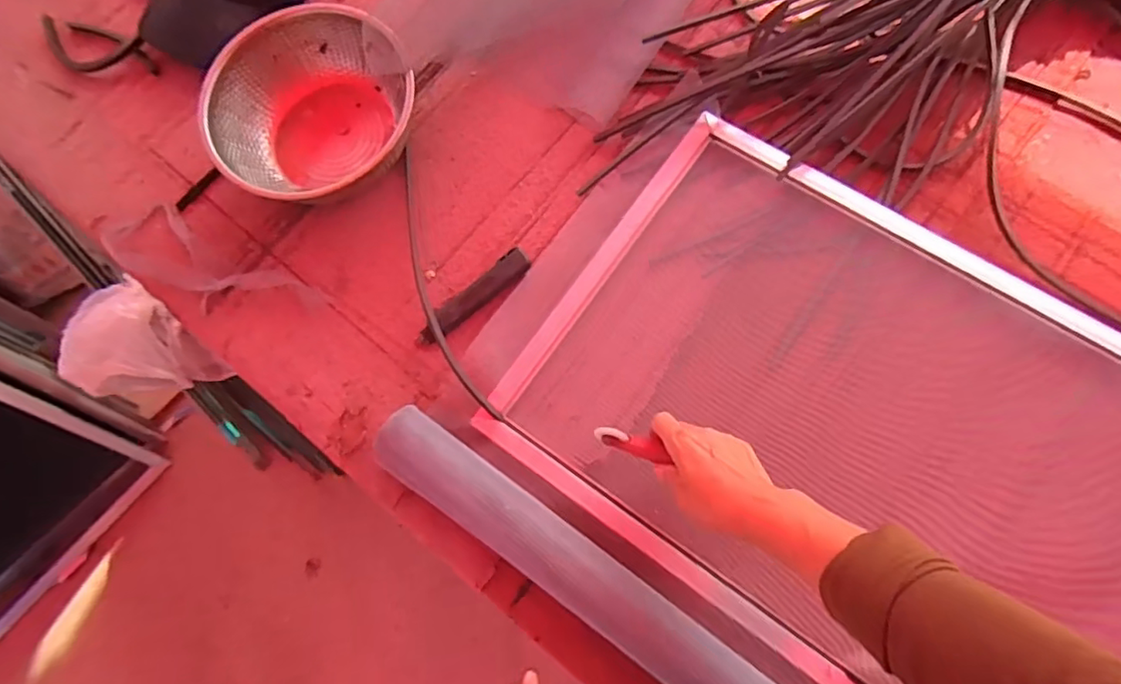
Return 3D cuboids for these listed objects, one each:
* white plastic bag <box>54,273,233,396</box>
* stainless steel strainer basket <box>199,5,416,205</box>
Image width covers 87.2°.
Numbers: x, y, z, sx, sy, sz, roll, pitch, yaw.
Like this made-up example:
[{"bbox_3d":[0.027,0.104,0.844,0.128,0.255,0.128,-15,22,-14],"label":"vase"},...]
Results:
[{"bbox_3d":[-0.537,0.005,0.734,0.135,0.072,0.160,-40,72,-6],"label":"white plastic bag"},{"bbox_3d":[-0.311,-0.300,0.742,0.242,0.098,0.225,0,74,0],"label":"stainless steel strainer basket"}]

